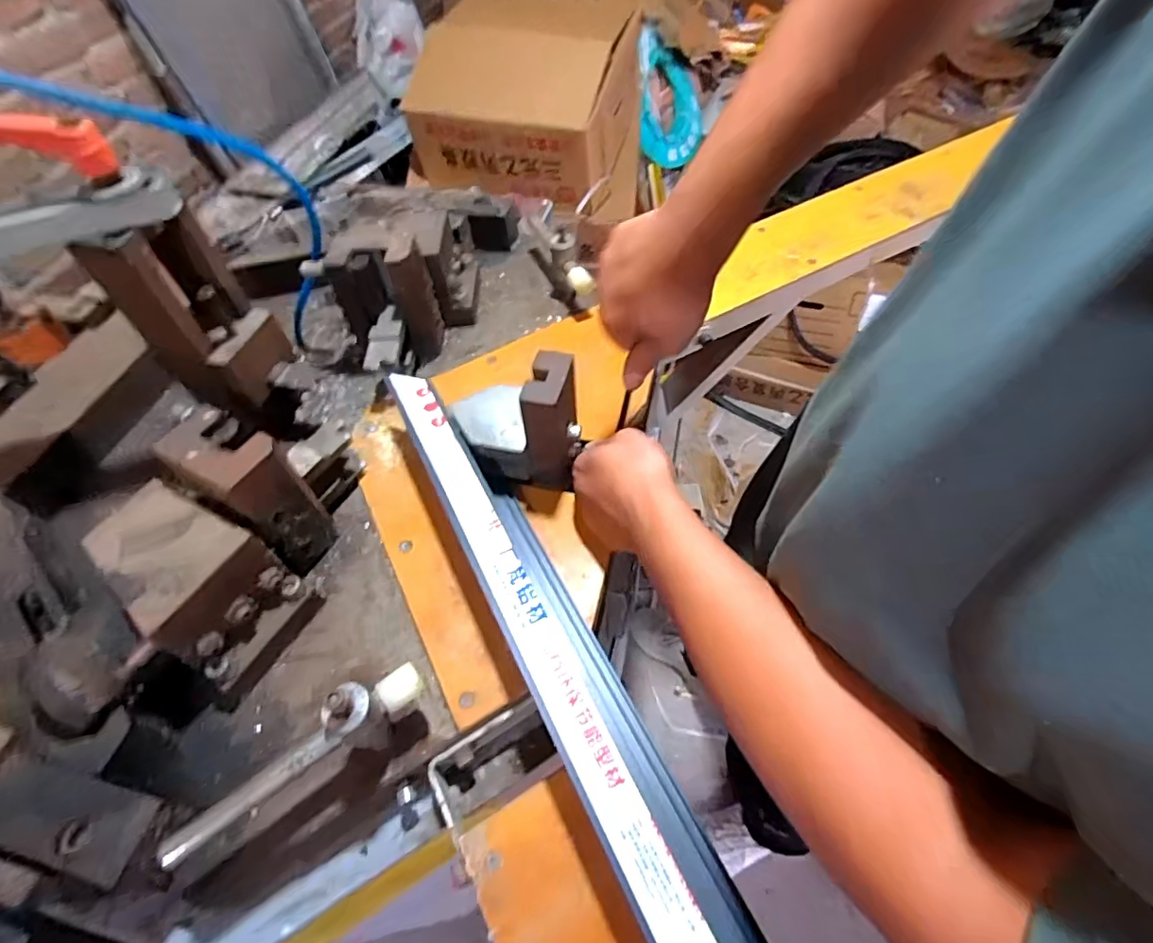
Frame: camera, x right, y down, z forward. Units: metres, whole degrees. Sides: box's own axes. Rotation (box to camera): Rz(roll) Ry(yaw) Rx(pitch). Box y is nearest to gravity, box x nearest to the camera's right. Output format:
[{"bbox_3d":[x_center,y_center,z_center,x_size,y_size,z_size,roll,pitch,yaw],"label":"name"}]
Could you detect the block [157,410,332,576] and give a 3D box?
[{"bbox_3d":[-0.252,0.019,0.441,0.085,0.125,0.056,23,58,18],"label":"block"}]

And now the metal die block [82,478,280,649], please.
[{"bbox_3d":[-0.286,0.063,0.396,0.108,0.042,0.082,25,59,19],"label":"metal die block"}]

